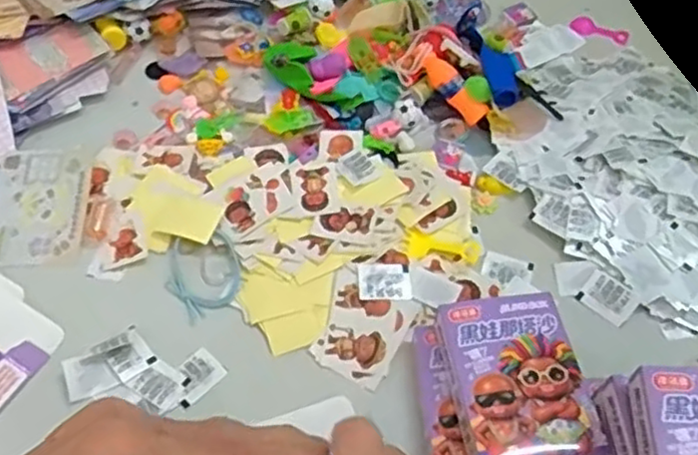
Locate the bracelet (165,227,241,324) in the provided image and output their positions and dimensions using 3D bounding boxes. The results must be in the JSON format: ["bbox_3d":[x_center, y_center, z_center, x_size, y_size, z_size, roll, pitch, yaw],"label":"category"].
[{"bbox_3d":[-0.092,0.026,0.436,0.048,0.011,0.057,-30,60,-20],"label":"bracelet"}]

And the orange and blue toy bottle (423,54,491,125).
[{"bbox_3d":[0.077,-0.103,0.507,0.018,0.016,0.059,-35,82,-23],"label":"orange and blue toy bottle"}]

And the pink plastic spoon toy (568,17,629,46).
[{"bbox_3d":[0.213,-0.167,0.579,0.049,0.010,0.014,13,56,9],"label":"pink plastic spoon toy"}]

